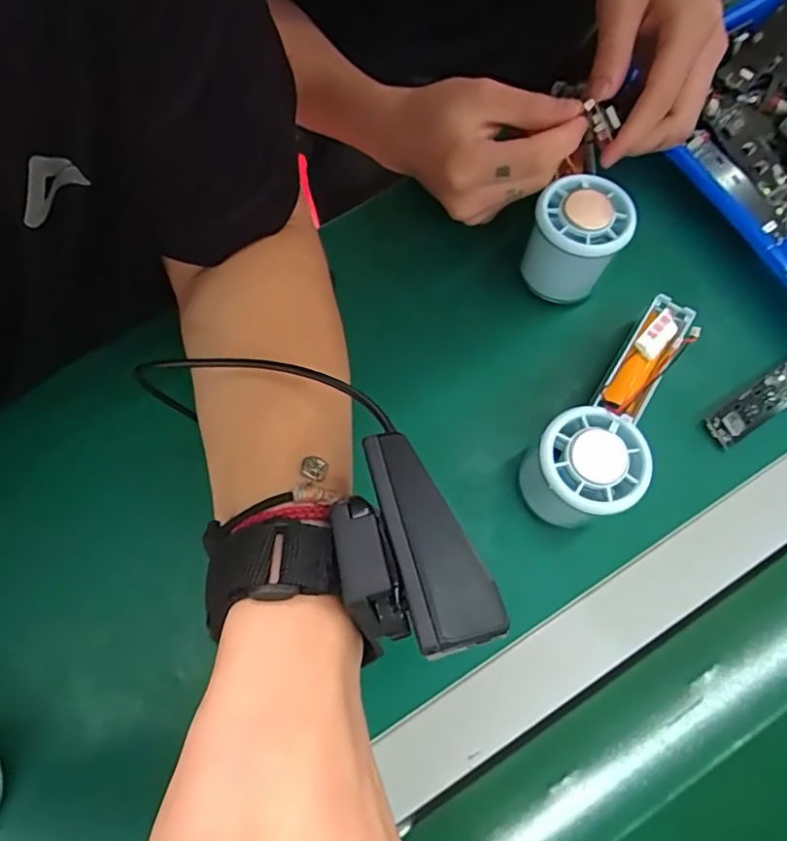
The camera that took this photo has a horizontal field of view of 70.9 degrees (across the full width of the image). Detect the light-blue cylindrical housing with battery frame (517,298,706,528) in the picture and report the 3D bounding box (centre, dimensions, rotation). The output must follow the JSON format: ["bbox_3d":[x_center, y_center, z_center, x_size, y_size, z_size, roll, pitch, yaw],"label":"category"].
[{"bbox_3d":[0.127,-0.003,0.330,0.056,0.067,0.161,33,65,9],"label":"light-blue cylindrical housing with battery frame"}]

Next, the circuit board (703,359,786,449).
[{"bbox_3d":[0.238,-0.016,0.349,0.090,0.009,0.023,-34,77,-7],"label":"circuit board"}]

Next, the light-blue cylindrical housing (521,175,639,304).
[{"bbox_3d":[0.112,-0.111,0.349,0.054,0.060,0.056,0,75,1],"label":"light-blue cylindrical housing"}]

